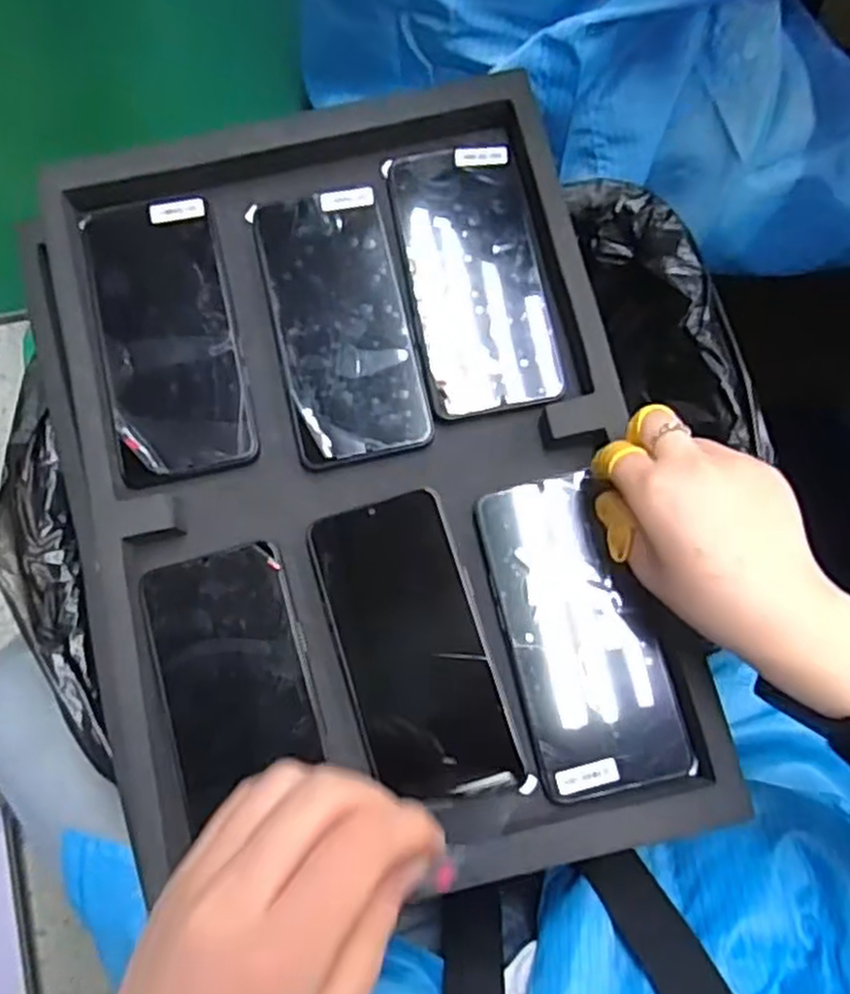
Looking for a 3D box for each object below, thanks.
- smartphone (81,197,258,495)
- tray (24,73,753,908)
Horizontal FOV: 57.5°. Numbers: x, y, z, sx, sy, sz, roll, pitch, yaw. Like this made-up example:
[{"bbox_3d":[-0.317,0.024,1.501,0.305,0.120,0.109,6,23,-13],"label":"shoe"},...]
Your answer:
[{"bbox_3d":[-0.145,-0.092,0.441,0.073,0.016,0.163,-13,78,-3],"label":"smartphone"},{"bbox_3d":[-0.036,-0.014,0.424,0.294,0.035,0.418,-14,78,-4],"label":"tray"}]

